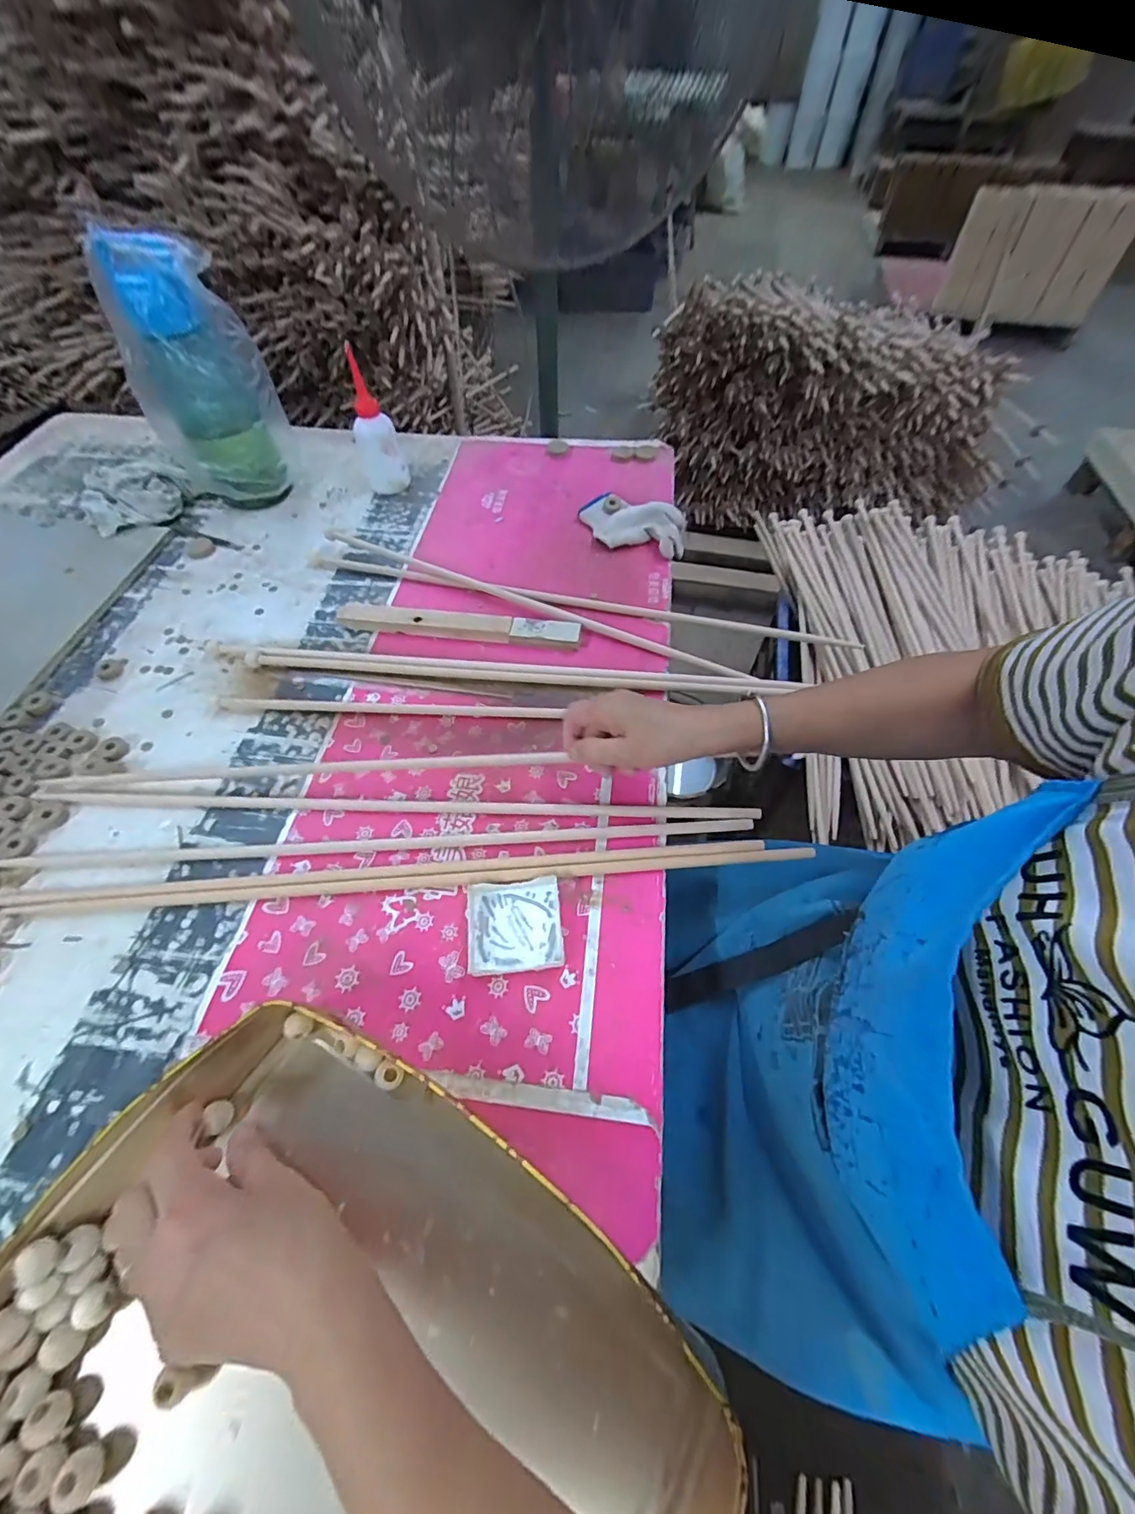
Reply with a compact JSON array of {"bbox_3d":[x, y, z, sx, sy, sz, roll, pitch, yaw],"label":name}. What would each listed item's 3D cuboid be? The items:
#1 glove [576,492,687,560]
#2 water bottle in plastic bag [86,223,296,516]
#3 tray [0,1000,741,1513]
[{"bbox_3d":[0.092,-0.328,0.721,0.156,0.034,0.098,21,58,12],"label":"glove"},{"bbox_3d":[-0.466,-0.474,0.672,0.156,0.287,0.113,-28,61,-18],"label":"water bottle in plastic bag"},{"bbox_3d":[-0.129,0.344,0.260,0.379,0.060,0.289,29,60,17],"label":"tray"}]

